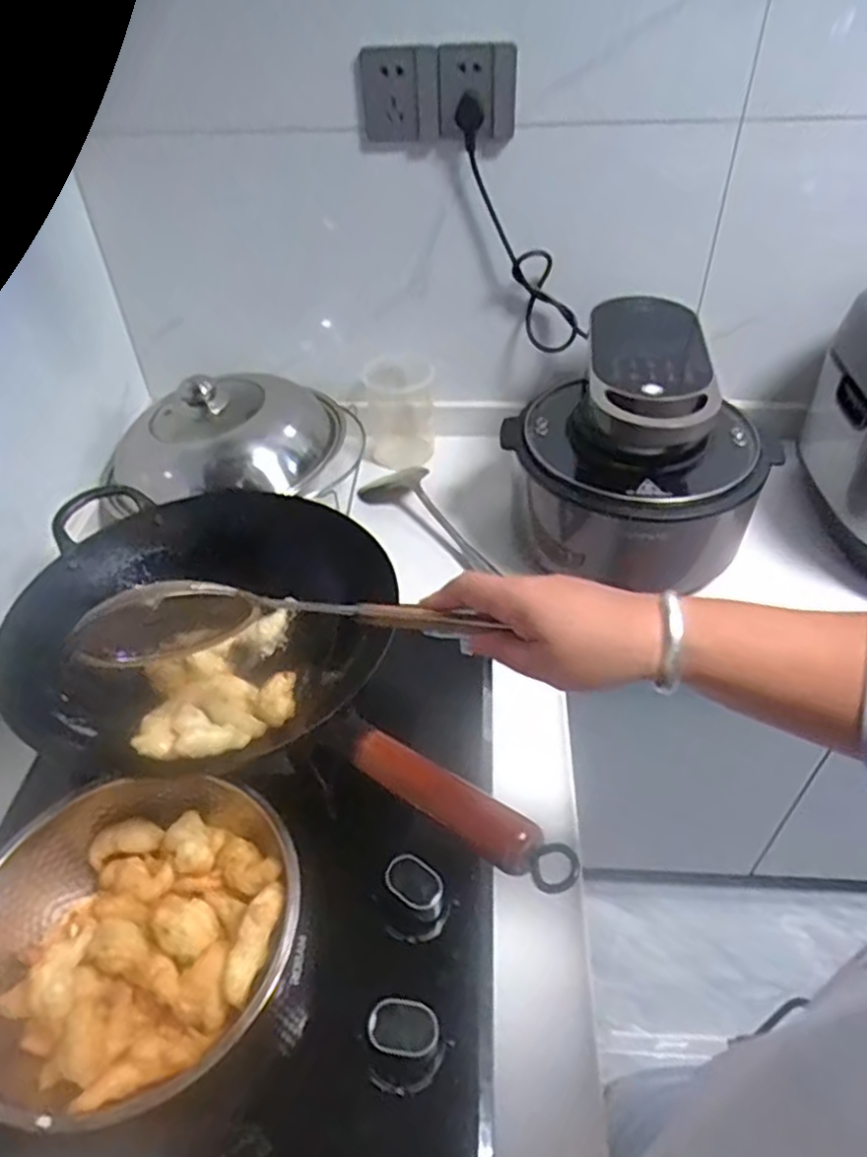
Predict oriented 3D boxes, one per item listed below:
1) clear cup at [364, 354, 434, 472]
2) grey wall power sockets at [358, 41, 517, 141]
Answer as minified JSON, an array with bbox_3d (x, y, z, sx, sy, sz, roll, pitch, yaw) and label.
[{"bbox_3d":[-0.052,-0.246,1.061,0.099,0.150,0.086,-5,44,-2],"label":"clear cup"},{"bbox_3d":[0.005,-0.557,0.814,0.176,0.086,0.029,2,44,5],"label":"grey wall power sockets"}]

